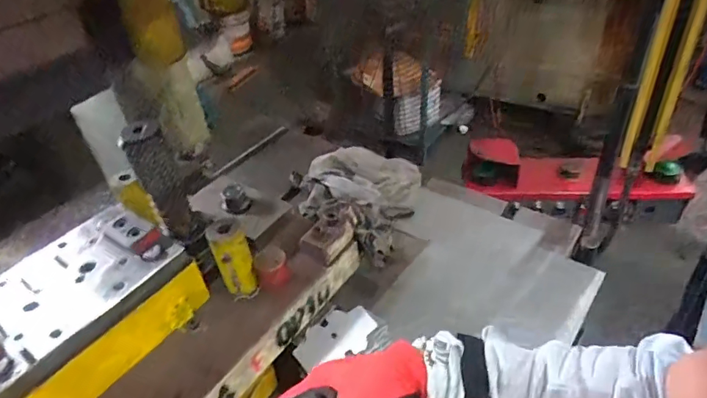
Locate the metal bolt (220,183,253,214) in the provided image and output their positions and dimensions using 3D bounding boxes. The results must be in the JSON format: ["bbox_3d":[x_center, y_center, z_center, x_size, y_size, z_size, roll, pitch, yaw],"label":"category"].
[{"bbox_3d":[-0.168,0.000,0.685,0.039,0.037,0.031,-21,40,-16],"label":"metal bolt"}]

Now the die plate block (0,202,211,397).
[{"bbox_3d":[-0.302,0.126,0.529,0.173,0.088,0.231,19,46,30],"label":"die plate block"}]

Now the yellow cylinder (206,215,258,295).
[{"bbox_3d":[-0.142,0.071,0.577,0.041,0.097,0.042,-21,40,-16],"label":"yellow cylinder"}]

